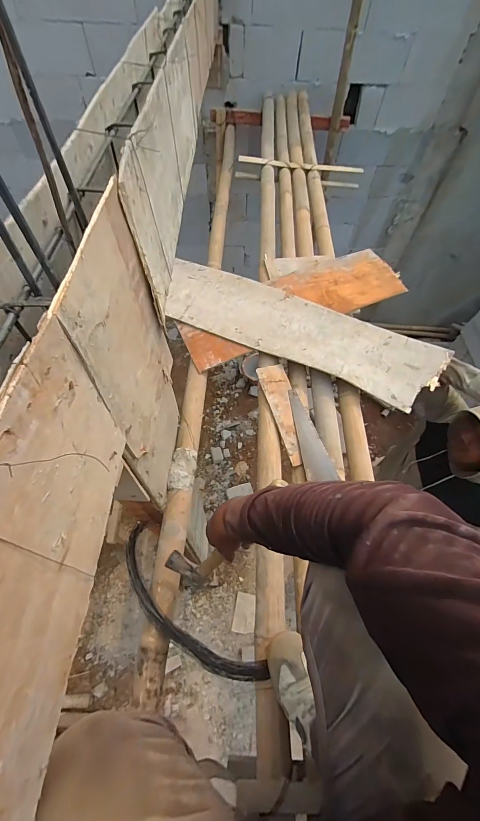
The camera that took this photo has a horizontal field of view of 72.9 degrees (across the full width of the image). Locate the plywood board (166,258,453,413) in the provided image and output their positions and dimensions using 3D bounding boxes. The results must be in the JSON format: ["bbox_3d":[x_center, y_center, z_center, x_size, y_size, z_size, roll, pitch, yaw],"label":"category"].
[{"bbox_3d":[0.141,-0.266,1.003,0.880,0.029,0.246,25,66,16],"label":"plywood board"}]

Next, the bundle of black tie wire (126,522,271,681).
[{"bbox_3d":[-0.131,0.397,0.665,0.411,0.052,0.104,38,52,25],"label":"bundle of black tie wire"}]

